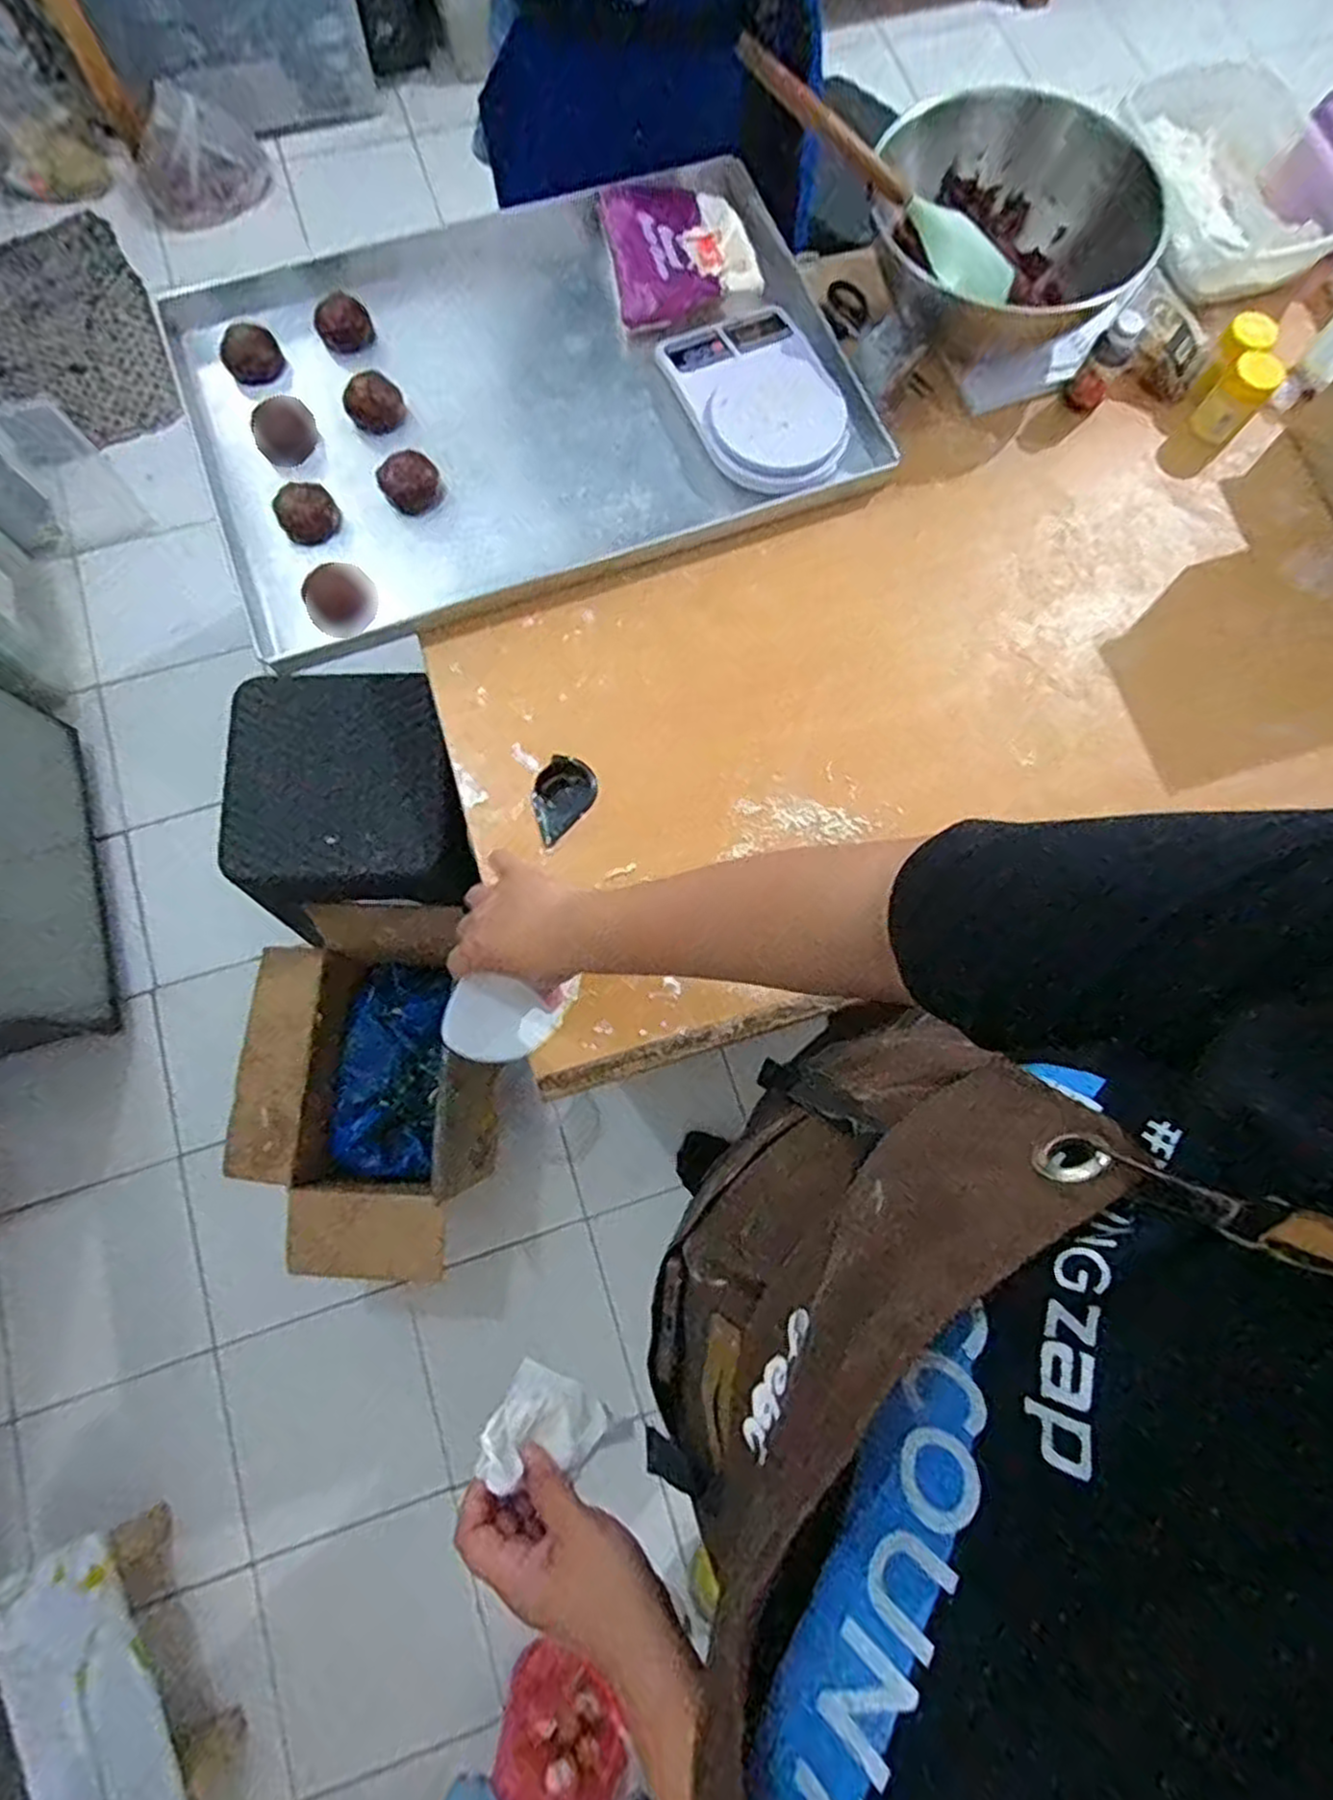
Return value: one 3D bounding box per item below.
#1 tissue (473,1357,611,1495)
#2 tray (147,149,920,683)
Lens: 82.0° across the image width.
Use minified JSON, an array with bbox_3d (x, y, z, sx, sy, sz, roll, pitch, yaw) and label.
[{"bbox_3d":[-0.076,0.325,0.461,0.061,0.074,0.025,28,114,15],"label":"tissue"},{"bbox_3d":[-0.141,-0.488,0.726,0.592,0.038,0.421,-21,77,-6],"label":"tray"}]

